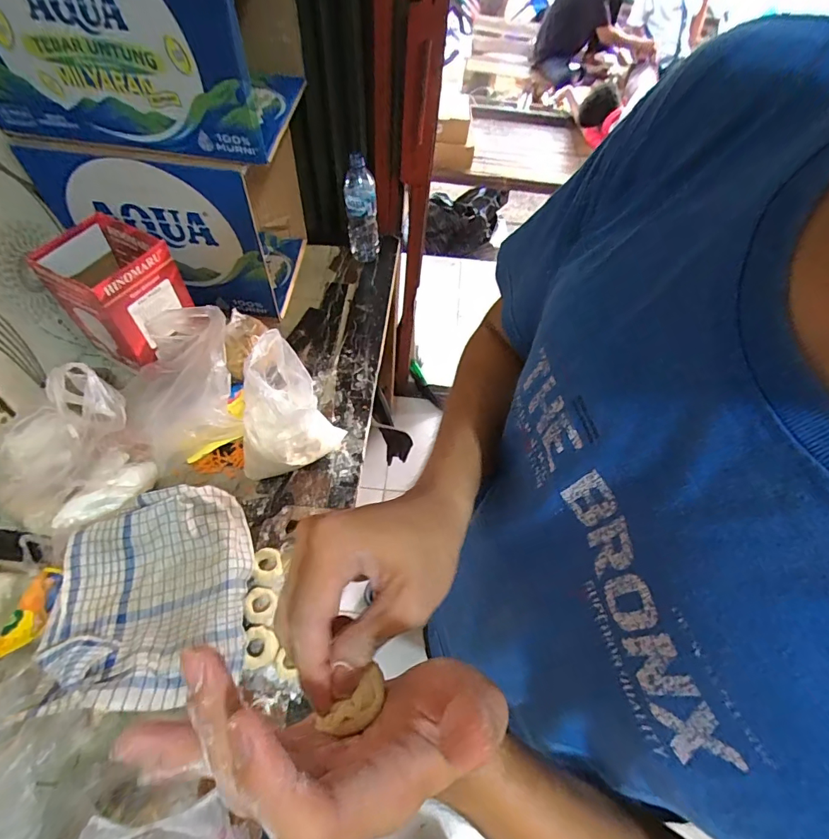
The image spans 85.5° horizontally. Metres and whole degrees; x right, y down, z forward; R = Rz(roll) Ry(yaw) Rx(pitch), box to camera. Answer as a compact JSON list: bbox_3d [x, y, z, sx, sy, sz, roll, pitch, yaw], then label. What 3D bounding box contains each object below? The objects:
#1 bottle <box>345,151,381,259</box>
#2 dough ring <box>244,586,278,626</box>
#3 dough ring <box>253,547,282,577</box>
[{"bbox_3d":[-0.112,-0.439,0.963,0.065,0.222,0.056,-3,58,-5],"label":"bottle"},{"bbox_3d":[-0.213,0.257,0.620,0.041,0.008,0.049,-1,57,-3],"label":"dough ring"},{"bbox_3d":[-0.213,0.206,0.652,0.038,0.013,0.039,1,57,-2],"label":"dough ring"}]

